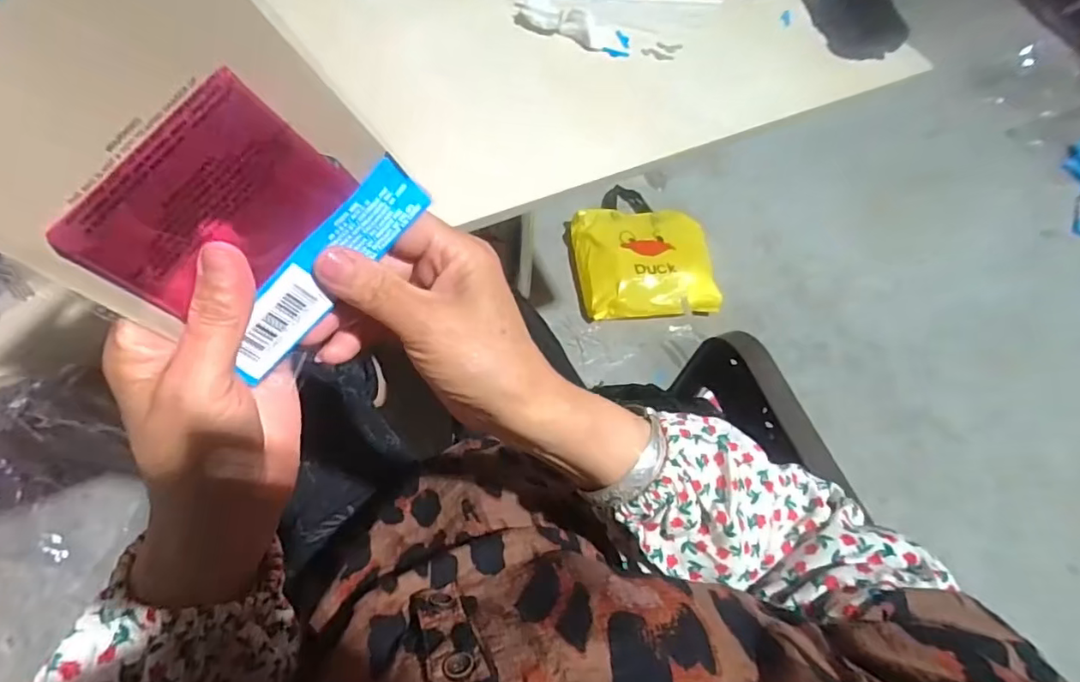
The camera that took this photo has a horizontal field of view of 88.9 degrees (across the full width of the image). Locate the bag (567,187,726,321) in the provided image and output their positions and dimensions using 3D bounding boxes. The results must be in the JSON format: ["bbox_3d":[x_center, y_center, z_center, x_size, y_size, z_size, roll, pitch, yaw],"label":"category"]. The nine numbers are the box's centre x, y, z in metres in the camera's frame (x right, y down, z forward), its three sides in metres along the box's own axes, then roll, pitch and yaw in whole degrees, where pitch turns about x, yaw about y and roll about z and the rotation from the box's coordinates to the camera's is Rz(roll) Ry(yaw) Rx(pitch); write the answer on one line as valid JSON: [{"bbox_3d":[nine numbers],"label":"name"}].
[{"bbox_3d":[0.244,-0.231,1.364,0.339,0.100,0.392,0,63,-3],"label":"bag"}]

